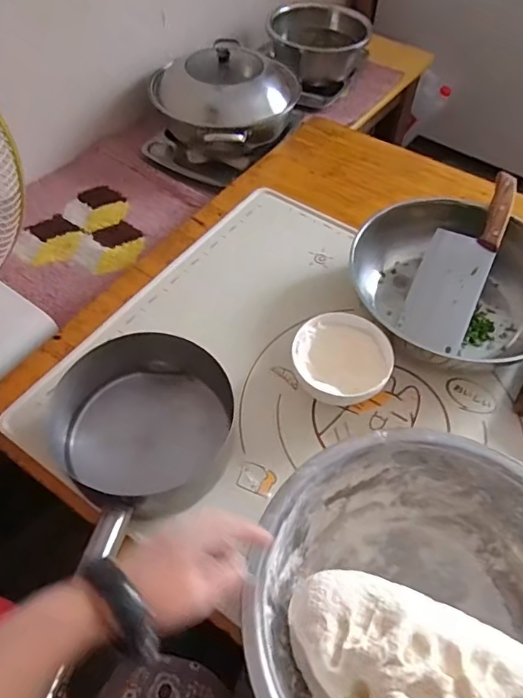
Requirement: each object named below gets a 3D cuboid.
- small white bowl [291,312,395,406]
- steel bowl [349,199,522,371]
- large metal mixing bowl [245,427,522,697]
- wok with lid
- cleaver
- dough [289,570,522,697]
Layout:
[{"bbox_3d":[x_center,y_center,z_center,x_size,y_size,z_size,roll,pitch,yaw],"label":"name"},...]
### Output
[{"bbox_3d":[0.107,0.019,0.682,0.123,0.064,0.115,1,53,-1],"label":"small white bowl"},{"bbox_3d":[0.289,-0.092,0.748,0.290,0.109,0.249,-5,53,-5],"label":"steel bowl"},{"bbox_3d":[0.157,0.258,0.489,0.324,0.110,0.324,12,53,8],"label":"large metal mixing bowl"},{"bbox_3d":[-0.071,-0.520,1.072,0.254,0.166,0.259,1,53,-1],"label":"wok with lid"},{"bbox_3d":[0.298,-0.134,0.753,0.100,0.034,0.302,27,82,18],"label":"cleaver"},{"bbox_3d":[0.127,0.296,0.460,0.214,0.092,0.151,19,55,13],"label":"dough"}]

